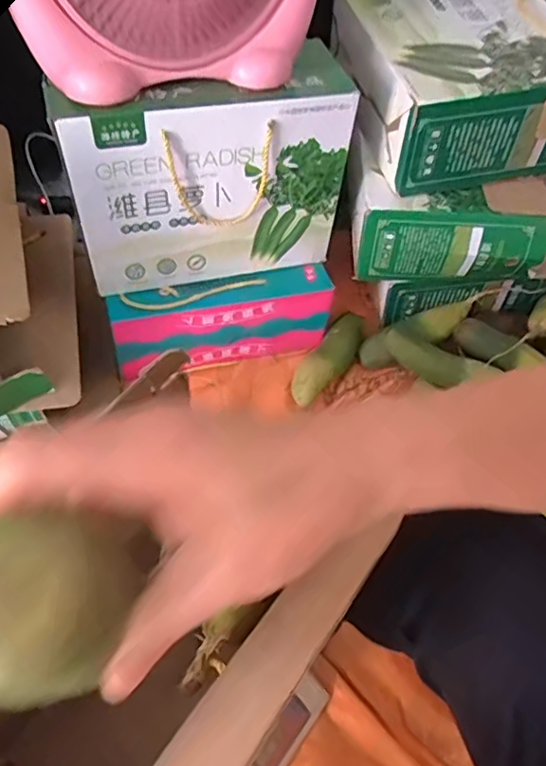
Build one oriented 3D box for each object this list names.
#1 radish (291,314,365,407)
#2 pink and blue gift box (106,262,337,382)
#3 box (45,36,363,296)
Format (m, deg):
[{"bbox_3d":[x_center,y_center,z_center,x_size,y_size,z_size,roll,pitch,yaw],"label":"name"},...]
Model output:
[{"bbox_3d":[0.095,-0.045,0.891,0.059,0.063,0.205,28,58,14],"label":"radish"},{"bbox_3d":[-0.074,-0.092,0.862,0.332,0.134,0.076,-13,58,-13],"label":"pink and blue gift box"},{"bbox_3d":[-0.083,-0.269,0.742,0.351,0.254,0.100,-15,58,-14],"label":"box"}]

